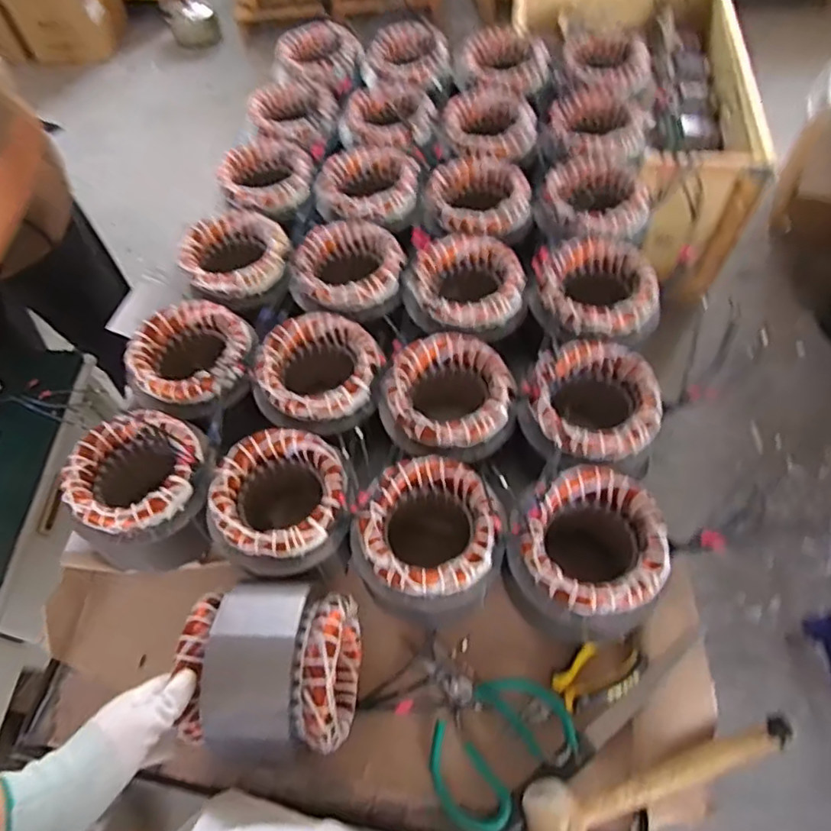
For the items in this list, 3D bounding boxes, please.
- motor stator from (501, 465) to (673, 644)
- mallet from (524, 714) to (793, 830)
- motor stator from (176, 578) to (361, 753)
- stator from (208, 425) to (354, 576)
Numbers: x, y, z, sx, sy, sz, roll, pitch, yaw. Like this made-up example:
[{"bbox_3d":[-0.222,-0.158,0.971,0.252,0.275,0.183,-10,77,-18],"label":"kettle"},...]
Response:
[{"bbox_3d":[0.162,0.139,0.585,0.139,0.124,0.138,-2,60,3],"label":"motor stator"},{"bbox_3d":[0.227,0.338,0.555,0.276,0.056,0.063,-11,59,-16],"label":"mallet"},{"bbox_3d":[-0.129,0.233,0.542,0.140,0.131,0.125,1,60,5],"label":"motor stator"},{"bbox_3d":[-0.138,0.111,0.647,0.146,0.149,0.146,-18,60,-6],"label":"stator"}]

